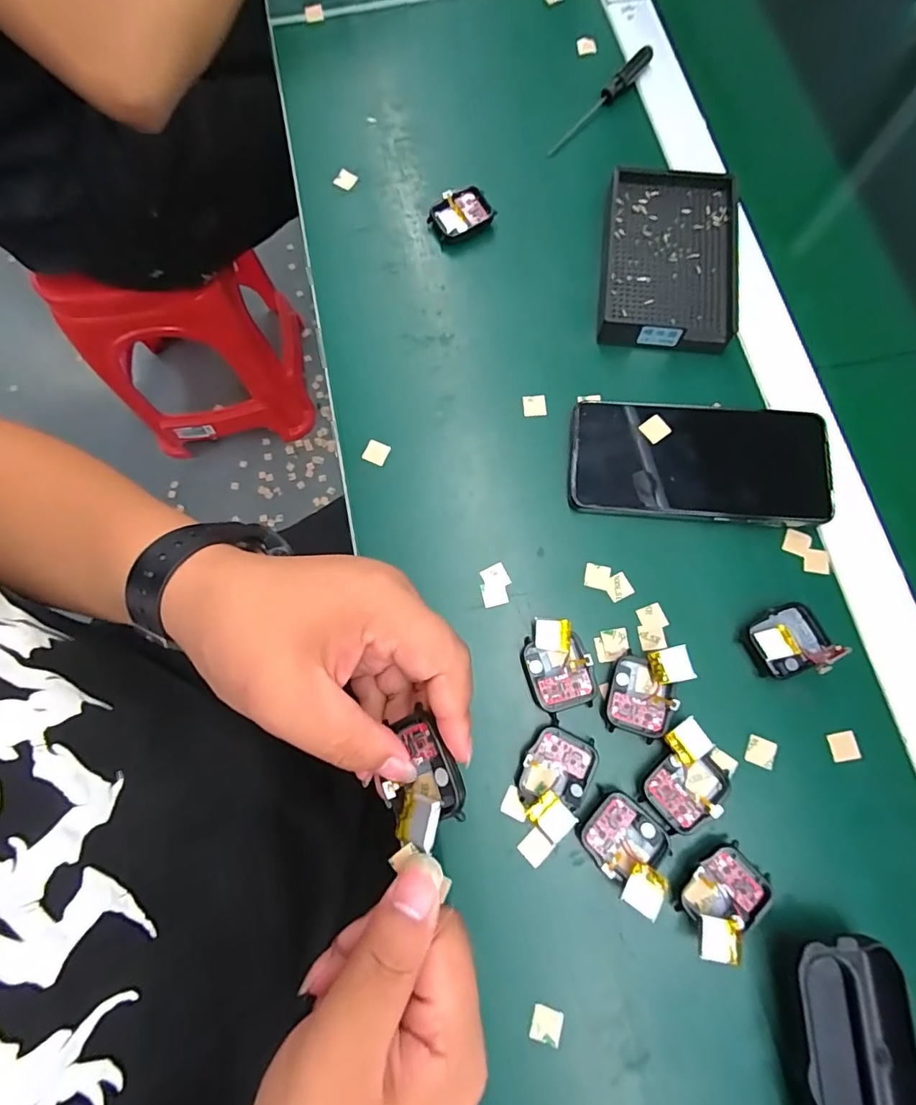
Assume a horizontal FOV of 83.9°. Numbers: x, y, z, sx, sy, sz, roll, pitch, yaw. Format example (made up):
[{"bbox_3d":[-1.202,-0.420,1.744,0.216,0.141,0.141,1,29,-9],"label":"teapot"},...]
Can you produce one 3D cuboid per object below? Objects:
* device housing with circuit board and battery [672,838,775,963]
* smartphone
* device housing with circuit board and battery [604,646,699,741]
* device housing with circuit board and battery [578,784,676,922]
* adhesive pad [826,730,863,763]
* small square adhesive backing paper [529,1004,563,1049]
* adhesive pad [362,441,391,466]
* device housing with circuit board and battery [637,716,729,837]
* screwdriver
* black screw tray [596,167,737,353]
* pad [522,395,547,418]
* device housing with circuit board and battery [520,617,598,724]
[{"bbox_3d":[0.141,0.185,0.273,0.038,0.016,0.052,43,80,10],"label":"device housing with circuit board and battery"},{"bbox_3d":[0.156,-0.060,0.334,0.160,0.011,0.077,4,76,8],"label":"smartphone"},{"bbox_3d":[0.111,0.080,0.299,0.038,0.020,0.055,25,78,7],"label":"device housing with circuit board and battery"},{"bbox_3d":[0.093,0.161,0.280,0.053,0.015,0.040,43,80,10],"label":"device housing with circuit board and battery"},{"bbox_3d":[0.226,0.114,0.298,0.016,0.004,0.016,-11,76,-2],"label":"adhesive pad"},{"bbox_3d":[0.047,0.249,0.267,0.016,0.004,0.016,14,77,4],"label":"small square adhesive backing paper"},{"bbox_3d":[-0.057,-0.070,0.353,0.015,0.004,0.016,24,78,6],"label":"adhesive pad"},{"bbox_3d":[0.128,0.128,0.289,0.048,0.013,0.049,-32,78,-7],"label":"device housing with circuit board and battery"},{"bbox_3d":[0.119,-0.373,0.421,0.011,0.013,0.131,39,78,9],"label":"screwdriver"},{"bbox_3d":[0.155,-0.215,0.374,0.092,0.022,0.139,8,76,3],"label":"black screw tray"},{"bbox_3d":[0.054,-0.104,0.361,0.017,0.004,0.015,-9,76,-1],"label":"pad"},{"bbox_3d":[0.060,0.068,0.307,0.039,0.015,0.056,-17,77,-3],"label":"device housing with circuit board and battery"}]

